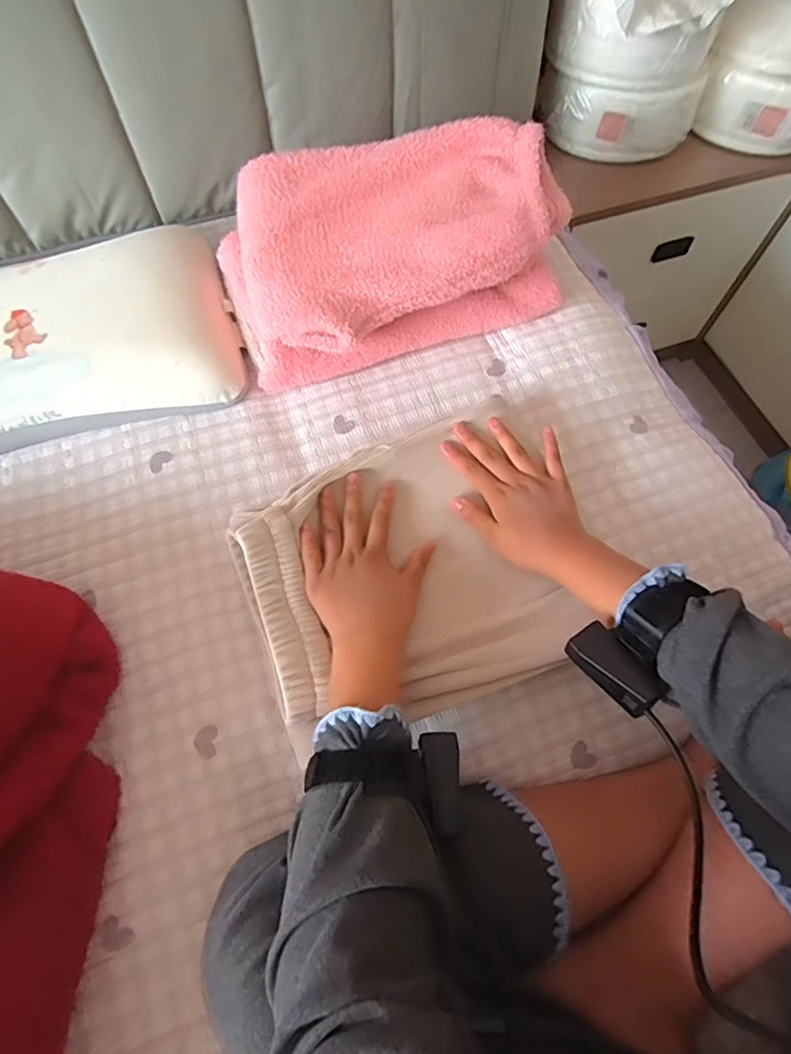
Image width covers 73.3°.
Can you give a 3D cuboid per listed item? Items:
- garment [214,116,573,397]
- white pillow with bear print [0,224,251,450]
[{"bbox_3d":[-0.006,-0.309,0.582,0.351,0.136,0.217,-18,67,-9],"label":"garment"},{"bbox_3d":[-0.421,-0.203,0.590,0.470,0.066,0.276,-19,67,-9],"label":"white pillow with bear print"}]

